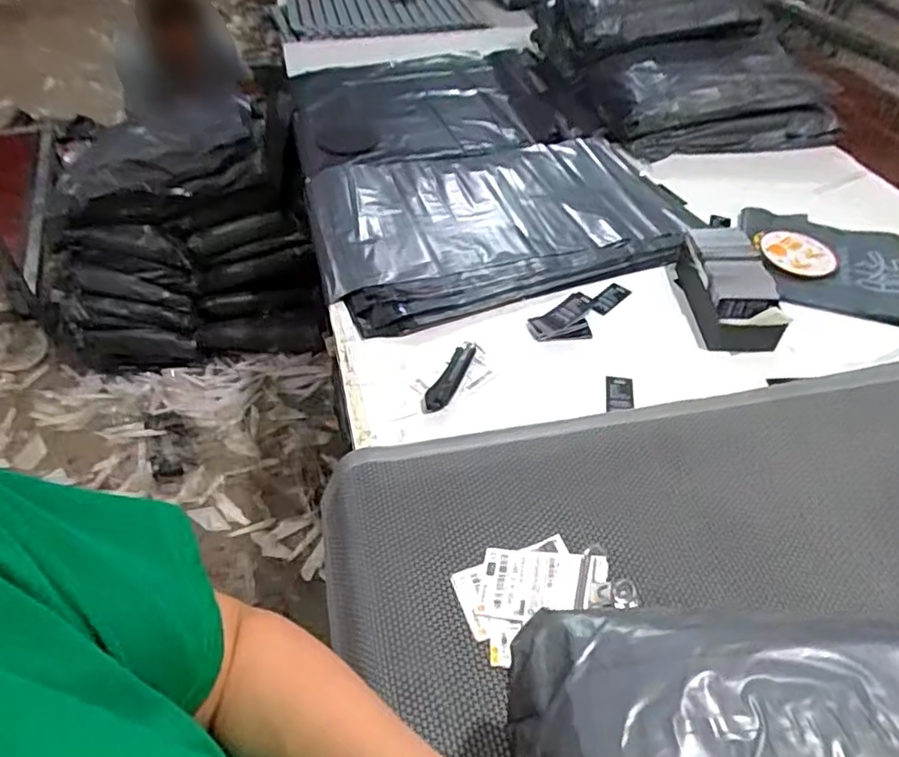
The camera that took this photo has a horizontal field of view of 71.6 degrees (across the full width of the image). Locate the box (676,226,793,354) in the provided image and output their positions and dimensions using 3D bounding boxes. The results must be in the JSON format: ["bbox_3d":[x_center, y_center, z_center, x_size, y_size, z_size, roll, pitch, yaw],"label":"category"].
[{"bbox_3d":[0.443,-0.158,1.012,0.119,0.073,0.263,2,46,1],"label":"box"}]

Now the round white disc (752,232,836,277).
[{"bbox_3d":[0.622,-0.226,1.118,0.147,0.007,0.129,0,50,-7],"label":"round white disc"}]

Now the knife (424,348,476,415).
[{"bbox_3d":[0.003,-0.003,0.909,0.033,0.012,0.136,18,48,16],"label":"knife"}]

